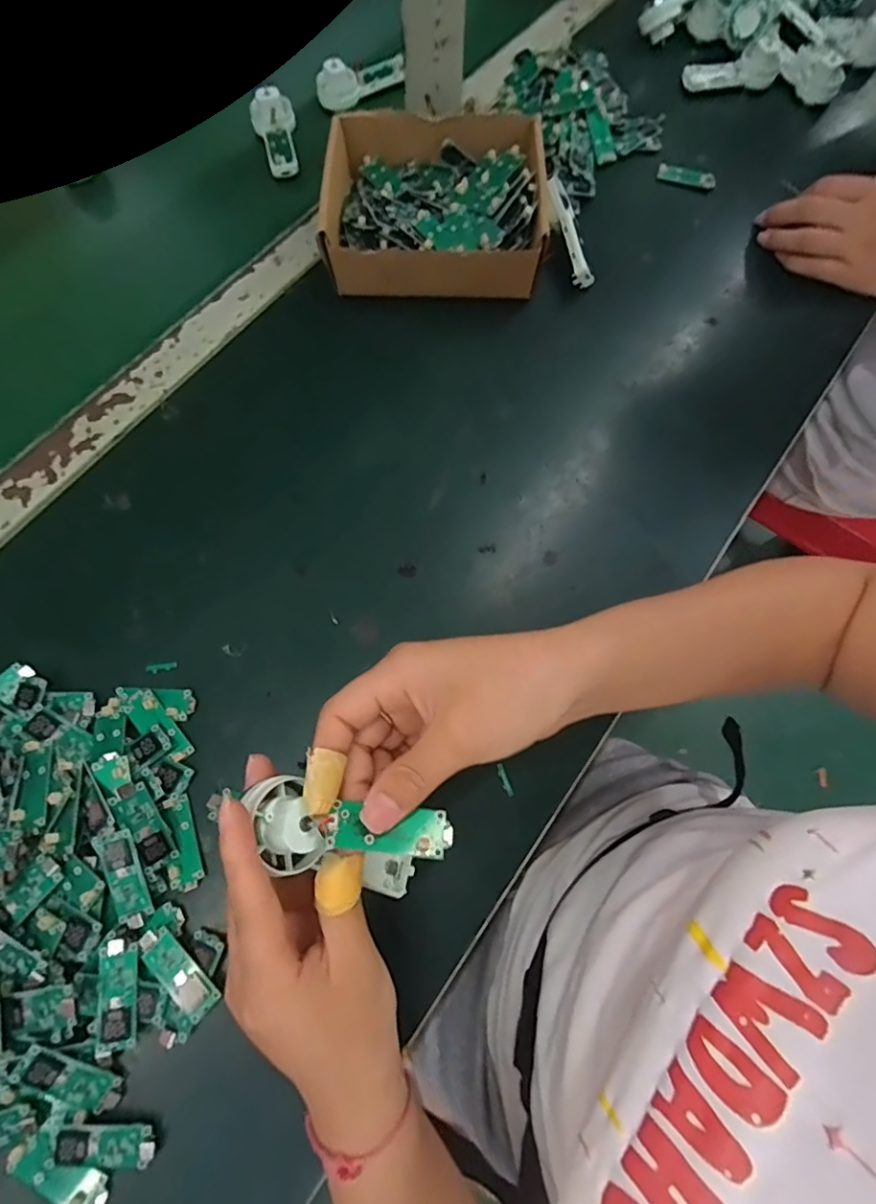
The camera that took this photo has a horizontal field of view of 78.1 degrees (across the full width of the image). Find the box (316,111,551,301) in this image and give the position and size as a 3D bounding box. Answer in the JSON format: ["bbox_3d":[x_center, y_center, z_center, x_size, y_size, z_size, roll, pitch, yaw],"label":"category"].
[{"bbox_3d":[-0.002,-0.318,0.440,0.172,0.054,0.161,2,72,-1],"label":"box"}]

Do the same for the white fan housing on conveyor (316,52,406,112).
[{"bbox_3d":[-0.081,-0.500,0.521,0.072,0.037,0.022,-20,39,-16],"label":"white fan housing on conveyor"}]

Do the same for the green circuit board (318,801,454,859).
[{"bbox_3d":[-0.020,0.092,0.220,0.053,0.009,0.019,8,54,-3],"label":"green circuit board"}]

